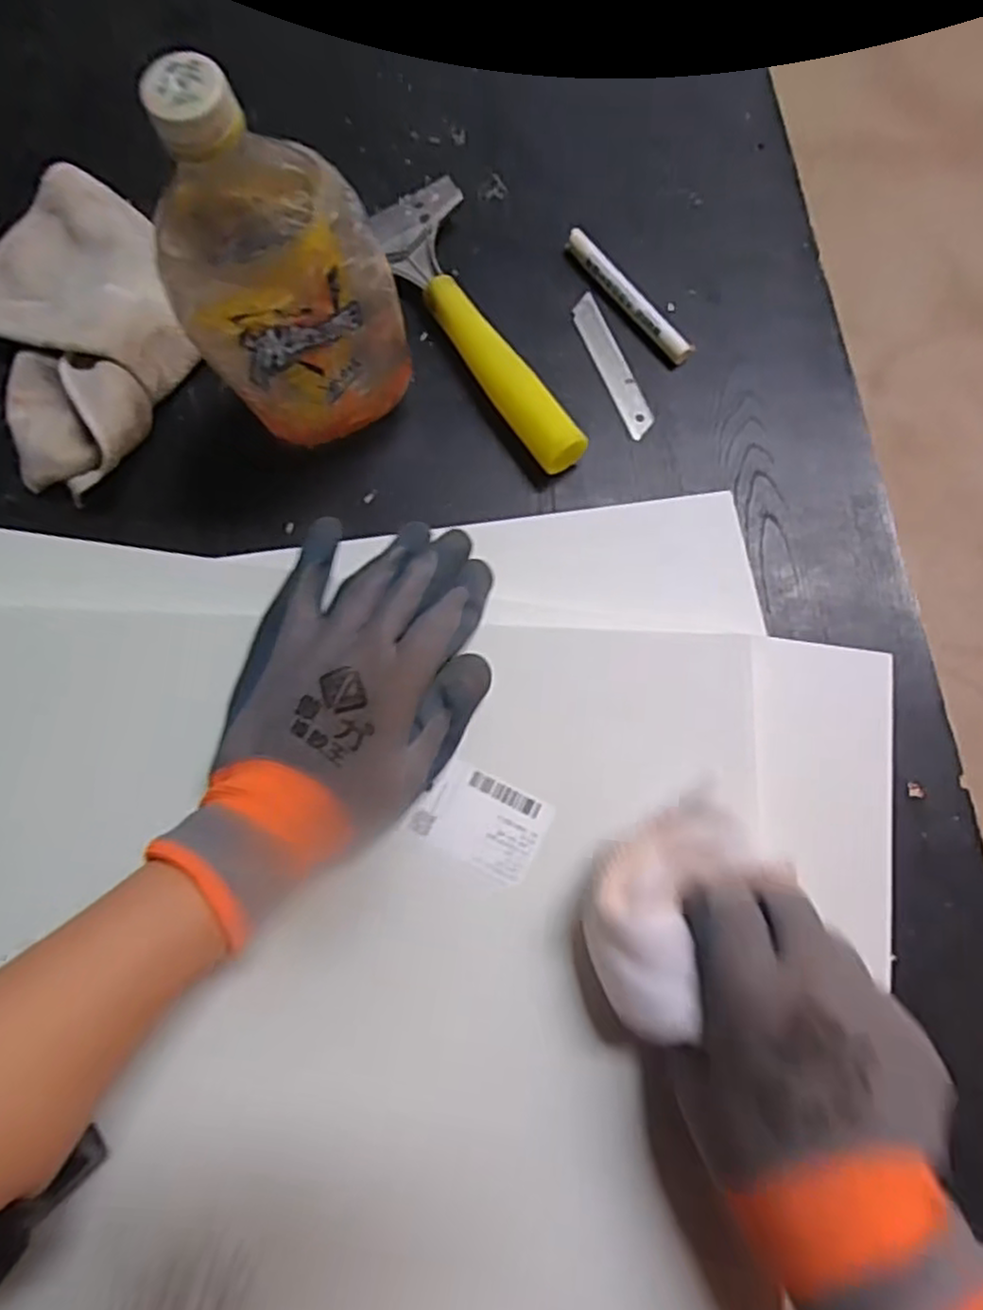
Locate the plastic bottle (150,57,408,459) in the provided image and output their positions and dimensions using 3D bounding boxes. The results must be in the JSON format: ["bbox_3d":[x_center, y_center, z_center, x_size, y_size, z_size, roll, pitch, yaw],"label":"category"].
[{"bbox_3d":[-0.100,-0.183,0.352,0.090,0.199,0.087,-22,79,-7],"label":"plastic bottle"}]

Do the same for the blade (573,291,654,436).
[{"bbox_3d":[0.074,-0.179,0.454,0.018,0.004,0.101,-22,77,-5],"label":"blade"}]

